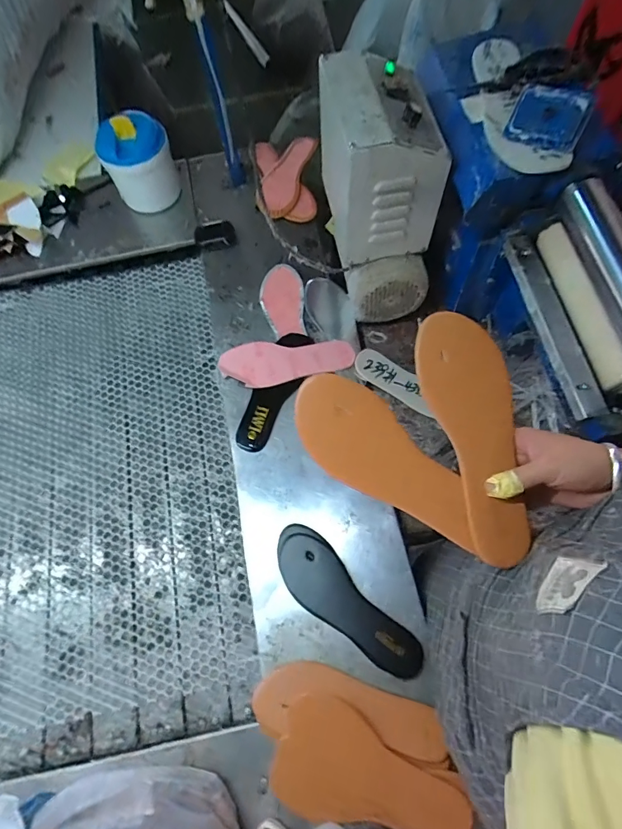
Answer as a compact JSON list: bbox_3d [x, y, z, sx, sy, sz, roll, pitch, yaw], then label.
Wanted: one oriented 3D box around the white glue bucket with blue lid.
[{"bbox_3d":[-0.347,-0.512,0.852,0.125,0.160,0.125,-1,70,1],"label":"white glue bucket with blue lid"}]

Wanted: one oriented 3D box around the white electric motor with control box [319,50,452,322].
[{"bbox_3d":[0.106,-0.339,0.683,0.177,0.335,0.227,-4,69,2],"label":"white electric motor with control box"}]

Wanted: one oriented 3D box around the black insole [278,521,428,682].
[{"bbox_3d":[0.043,0.268,0.611,0.084,0.013,0.251,-38,67,-19],"label":"black insole"}]

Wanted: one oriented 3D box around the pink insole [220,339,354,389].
[{"bbox_3d":[-0.042,-0.093,0.773,0.235,0.010,0.081,1,88,-4],"label":"pink insole"}]

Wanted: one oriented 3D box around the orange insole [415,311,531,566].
[{"bbox_3d":[0.157,0.018,0.404,0.083,0.032,0.231,-9,79,0],"label":"orange insole"}]

